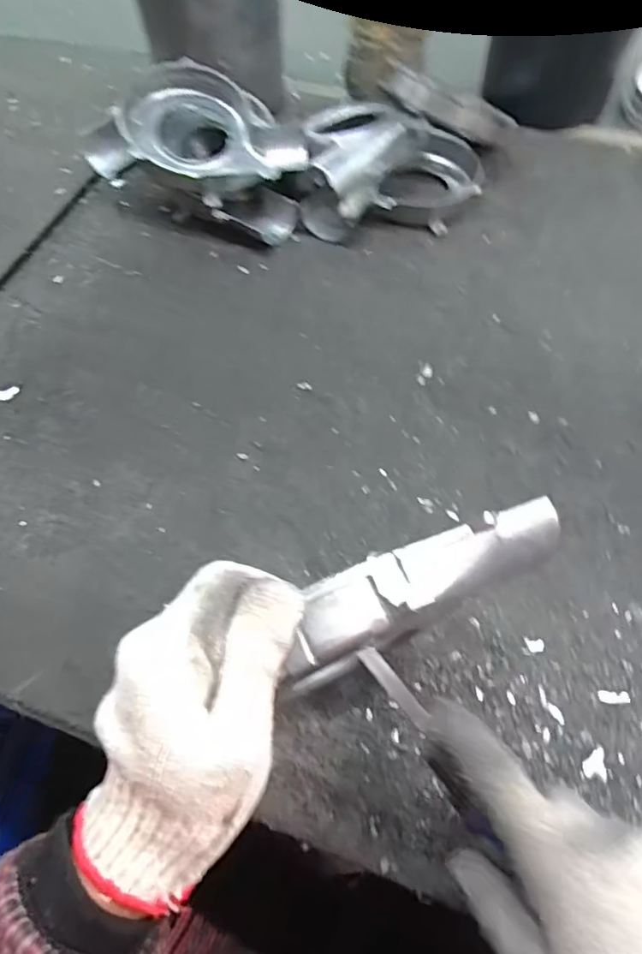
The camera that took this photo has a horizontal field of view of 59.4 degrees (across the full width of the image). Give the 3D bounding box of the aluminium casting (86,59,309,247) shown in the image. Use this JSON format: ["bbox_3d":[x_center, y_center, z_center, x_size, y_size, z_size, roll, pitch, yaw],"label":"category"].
[{"bbox_3d":[-0.127,-0.360,0.621,0.232,0.097,0.152,17,60,13],"label":"aluminium casting"}]

